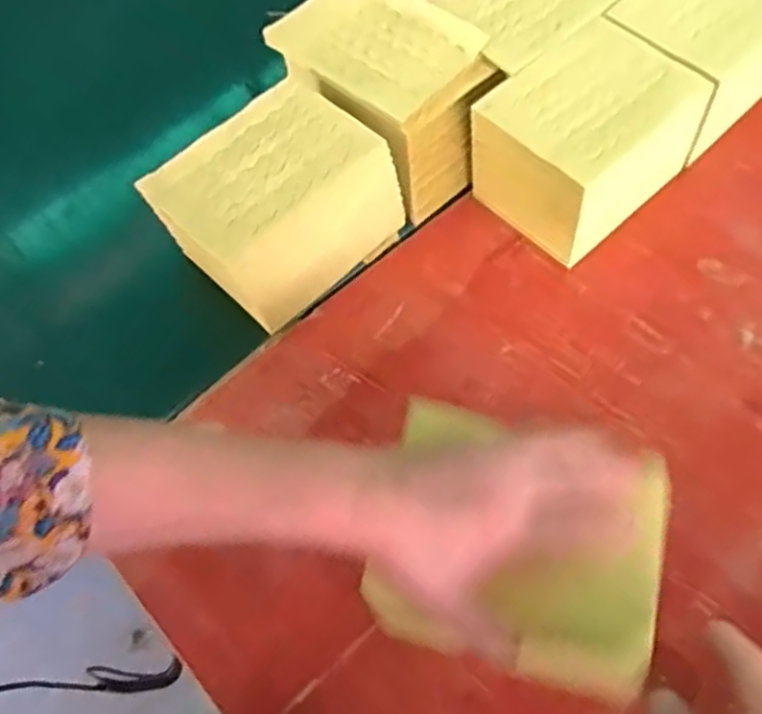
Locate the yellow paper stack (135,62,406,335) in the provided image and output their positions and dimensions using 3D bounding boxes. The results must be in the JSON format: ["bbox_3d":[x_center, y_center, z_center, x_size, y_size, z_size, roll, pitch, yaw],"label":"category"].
[{"bbox_3d":[-0.085,-0.127,0.618,0.173,0.111,0.118,-39,66,-18],"label":"yellow paper stack"}]

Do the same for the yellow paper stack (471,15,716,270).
[{"bbox_3d":[0.172,-0.182,0.646,0.167,0.121,0.119,-39,66,-18],"label":"yellow paper stack"}]

